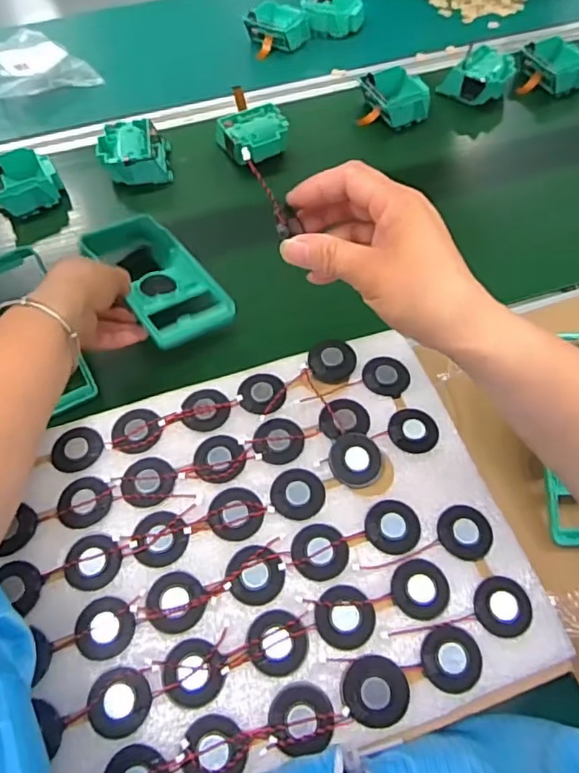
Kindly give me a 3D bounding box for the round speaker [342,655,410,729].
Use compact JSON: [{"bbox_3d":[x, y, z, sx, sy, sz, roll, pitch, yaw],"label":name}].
[{"bbox_3d":[0.047,0.165,0.309,0.033,0.009,0.033,1,57,-2],"label":"round speaker"}]

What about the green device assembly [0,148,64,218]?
[{"bbox_3d":[-0.317,-0.233,0.670,0.090,0.047,0.071,-20,60,-15],"label":"green device assembly"}]

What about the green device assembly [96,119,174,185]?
[{"bbox_3d":[-0.187,-0.283,0.691,0.081,0.037,0.073,-7,58,-7],"label":"green device assembly"}]

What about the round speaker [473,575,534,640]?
[{"bbox_3d":[0.127,0.128,0.336,0.032,0.004,0.034,1,57,-2],"label":"round speaker"}]

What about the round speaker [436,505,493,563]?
[{"bbox_3d":[0.111,0.091,0.359,0.033,0.004,0.034,1,57,-2],"label":"round speaker"}]

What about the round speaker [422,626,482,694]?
[{"bbox_3d":[0.092,0.154,0.322,0.033,0.005,0.032,1,57,-2],"label":"round speaker"}]

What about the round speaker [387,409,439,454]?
[{"bbox_3d":[0.085,0.029,0.389,0.032,0.004,0.034,1,57,-2],"label":"round speaker"}]

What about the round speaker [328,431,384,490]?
[{"bbox_3d":[0.044,0.049,0.377,0.035,0.008,0.035,2,70,-5],"label":"round speaker"}]

